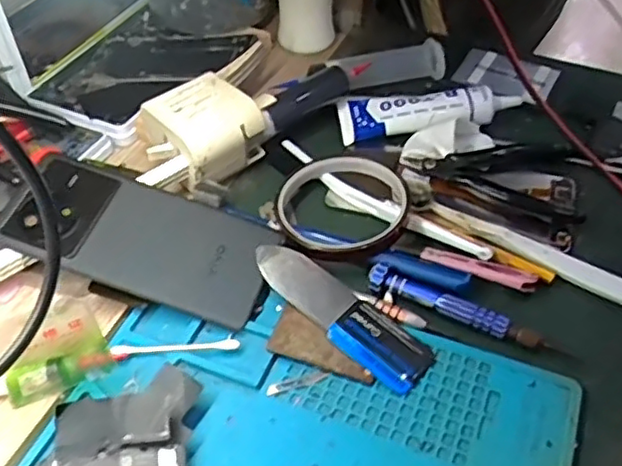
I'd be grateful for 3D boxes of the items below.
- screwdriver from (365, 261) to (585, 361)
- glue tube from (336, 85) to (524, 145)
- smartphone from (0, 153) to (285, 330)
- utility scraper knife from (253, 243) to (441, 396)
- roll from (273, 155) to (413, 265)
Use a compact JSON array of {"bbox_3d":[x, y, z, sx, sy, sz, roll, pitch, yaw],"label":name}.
[{"bbox_3d":[0.090,0.044,0.380,0.117,0.011,0.016,19,50,17],"label":"screwdriver"},{"bbox_3d":[0.087,-0.095,0.496,0.129,0.025,0.040,-3,47,-4],"label":"glue tube"},{"bbox_3d":[-0.102,0.000,0.400,0.158,0.008,0.071,20,59,4],"label":"smartphone"},{"bbox_3d":[0.015,0.044,0.380,0.118,0.012,0.034,33,55,27],"label":"utility scraper knife"},{"bbox_3d":[0.019,-0.016,0.427,0.082,0.017,0.087,0,47,0],"label":"roll"}]

